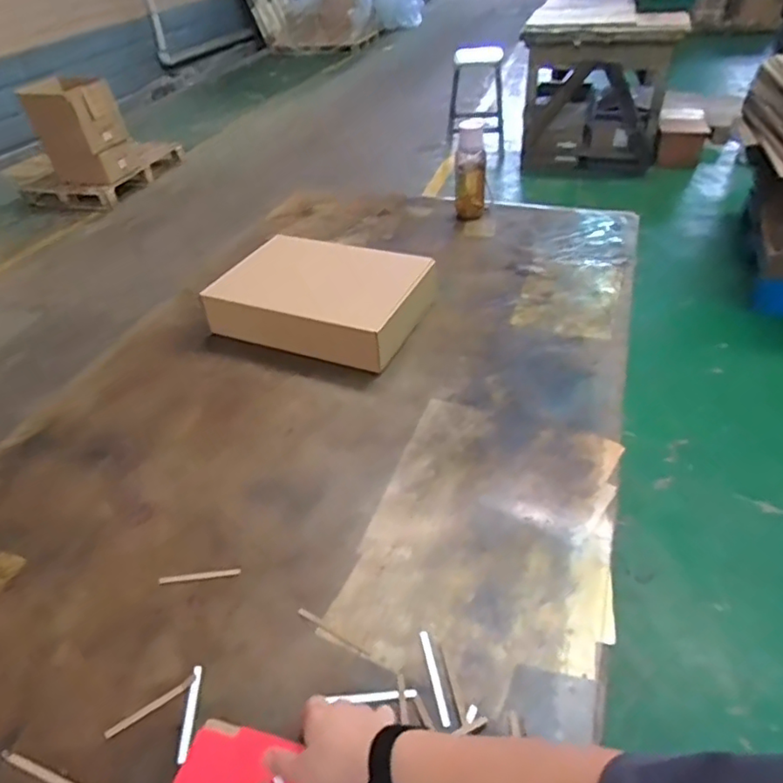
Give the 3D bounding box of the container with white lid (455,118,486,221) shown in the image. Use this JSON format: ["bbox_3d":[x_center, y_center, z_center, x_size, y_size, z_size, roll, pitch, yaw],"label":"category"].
[{"bbox_3d":[0.184,-0.512,1.349,0.069,0.203,0.060,-1,41,4],"label":"container with white lid"}]

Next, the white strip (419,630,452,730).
[{"bbox_3d":[0.044,0.291,0.588,0.010,0.004,0.094,-11,40,-6],"label":"white strip"}]

